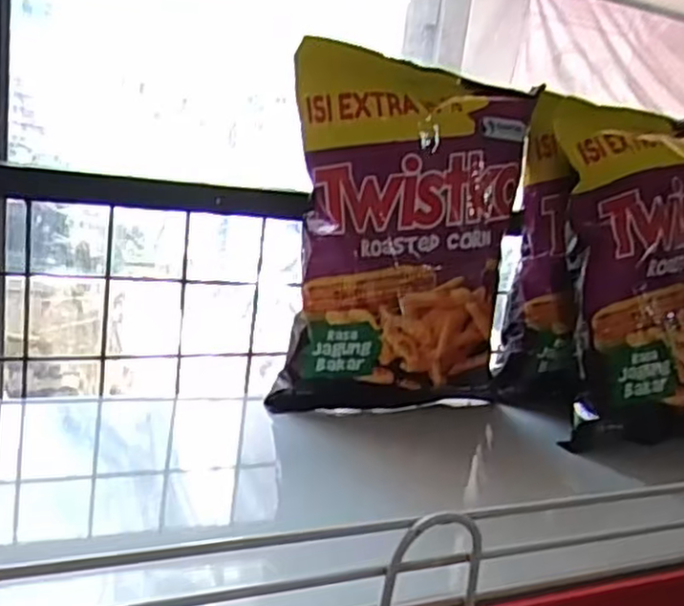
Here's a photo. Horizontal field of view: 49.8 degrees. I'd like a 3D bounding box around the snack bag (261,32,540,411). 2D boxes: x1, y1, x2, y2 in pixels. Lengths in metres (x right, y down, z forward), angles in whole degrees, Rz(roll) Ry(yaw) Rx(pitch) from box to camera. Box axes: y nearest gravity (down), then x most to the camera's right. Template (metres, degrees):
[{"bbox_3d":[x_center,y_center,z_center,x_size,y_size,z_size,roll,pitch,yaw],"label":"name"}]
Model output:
[{"bbox_3d":[0.043,-0.040,0.483,0.156,0.219,0.045,3,14,-18],"label":"snack bag"}]

